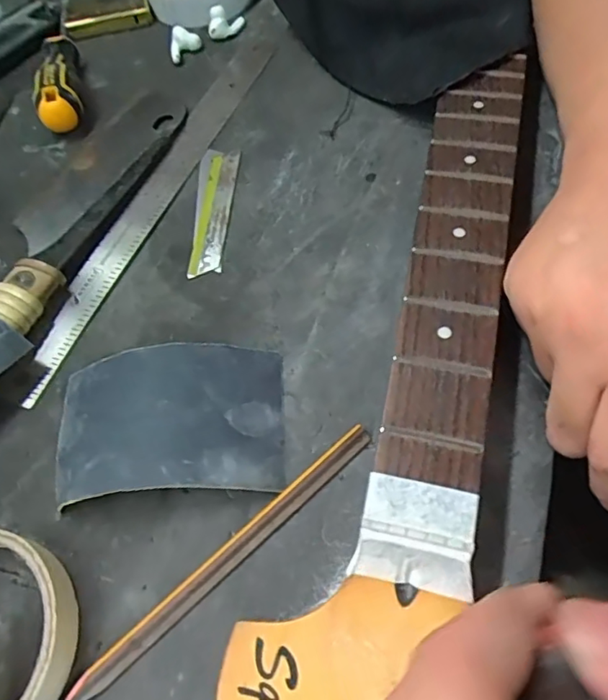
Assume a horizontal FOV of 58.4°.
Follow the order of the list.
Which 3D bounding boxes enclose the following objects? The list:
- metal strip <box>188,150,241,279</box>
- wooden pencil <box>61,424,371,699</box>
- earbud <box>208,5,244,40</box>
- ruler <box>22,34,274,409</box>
[{"bbox_3d":[-0.056,-0.086,0.329,0.024,0.004,0.101,0,59,5],"label":"metal strip"},{"bbox_3d":[-0.030,0.083,0.222,0.152,0.007,0.009,-39,63,-18],"label":"wooden pencil"},{"bbox_3d":[-0.061,-0.255,0.421,0.017,0.021,0.030,16,61,14],"label":"earbud"},{"bbox_3d":[-0.087,-0.111,0.348,0.027,0.006,0.319,18,61,10],"label":"ruler"}]

